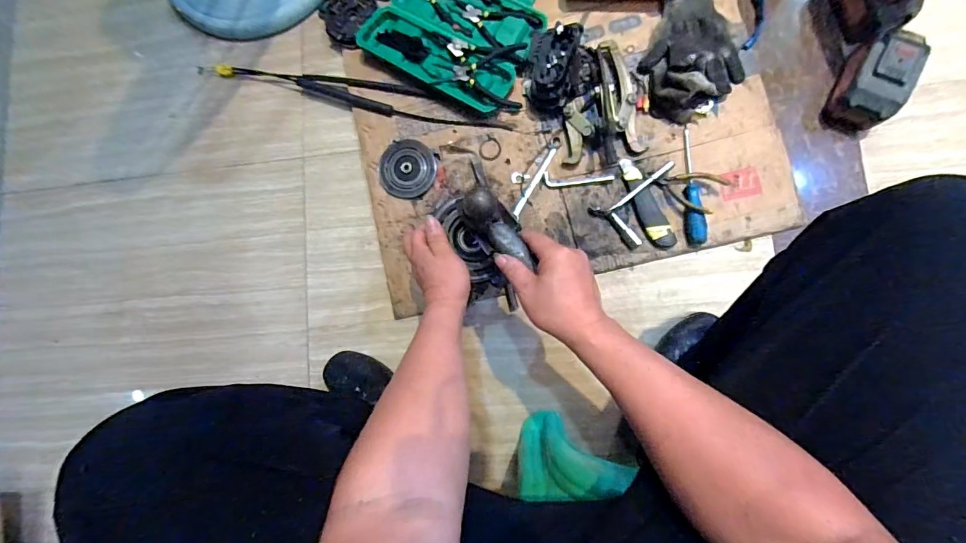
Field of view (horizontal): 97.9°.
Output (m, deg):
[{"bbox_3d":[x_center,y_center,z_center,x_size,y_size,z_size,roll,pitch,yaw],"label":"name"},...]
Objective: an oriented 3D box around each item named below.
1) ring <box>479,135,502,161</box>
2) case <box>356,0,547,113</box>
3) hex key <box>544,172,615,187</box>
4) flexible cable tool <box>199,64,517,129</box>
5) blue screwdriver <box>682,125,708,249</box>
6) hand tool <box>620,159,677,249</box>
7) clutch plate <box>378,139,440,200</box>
[{"bbox_3d":[0.013,-0.216,0.743,0.044,0.004,0.043,-4,73,12],"label":"ring"},{"bbox_3d":[-0.051,-0.436,0.753,0.318,0.041,0.225,32,91,10],"label":"case"},{"bbox_3d":[0.163,-0.159,0.717,0.115,0.005,0.025,-1,86,9],"label":"hex key"},{"bbox_3d":[-0.264,-0.337,0.794,0.650,0.025,0.061,13,88,9],"label":"flexible cable tool"},{"bbox_3d":[0.335,-0.138,0.674,0.029,0.029,0.195,-2,86,9],"label":"blue screwdriver"},{"bbox_3d":[0.267,-0.113,0.684,0.040,0.021,0.160,-22,83,7],"label":"hand tool"},{"bbox_3d":[-0.136,-0.184,0.759,0.102,0.016,0.100,-1,86,9],"label":"clutch plate"}]

